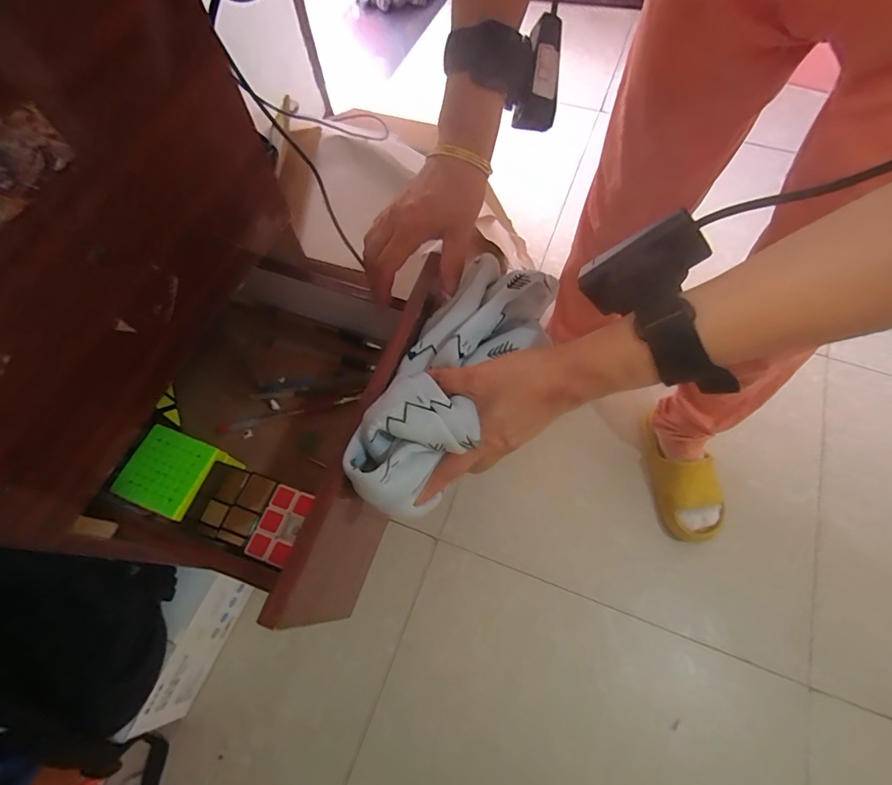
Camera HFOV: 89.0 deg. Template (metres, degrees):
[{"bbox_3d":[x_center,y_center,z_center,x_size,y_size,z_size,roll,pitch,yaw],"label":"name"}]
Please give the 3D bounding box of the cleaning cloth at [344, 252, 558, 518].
[{"bbox_3d":[0.004,-0.015,0.309,0.074,0.051,0.197,28,67,12],"label":"cleaning cloth"}]

